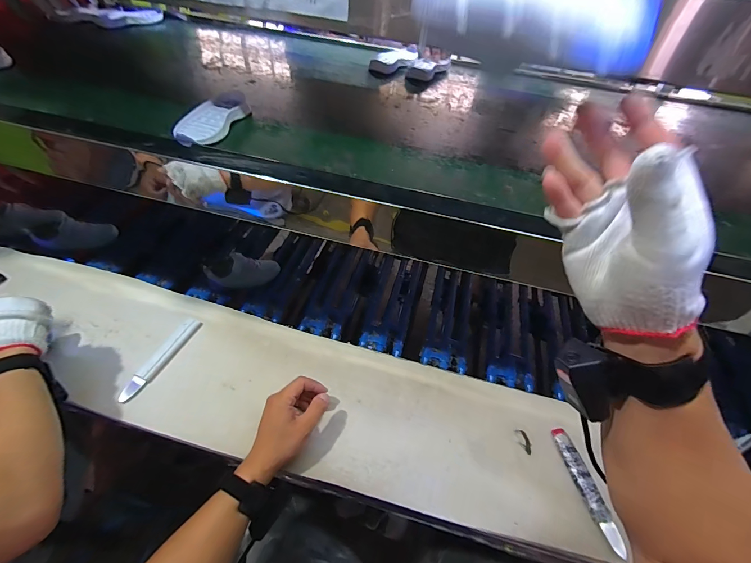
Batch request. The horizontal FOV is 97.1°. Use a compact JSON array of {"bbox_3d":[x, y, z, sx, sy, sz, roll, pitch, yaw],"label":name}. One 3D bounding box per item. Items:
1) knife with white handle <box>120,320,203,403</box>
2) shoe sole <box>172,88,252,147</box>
[{"bbox_3d":[-0.383,0.134,0.592,0.034,0.010,0.169,21,50,12],"label":"knife with white handle"},{"bbox_3d":[-0.271,-0.274,0.547,0.069,0.022,0.168,12,49,4],"label":"shoe sole"}]

